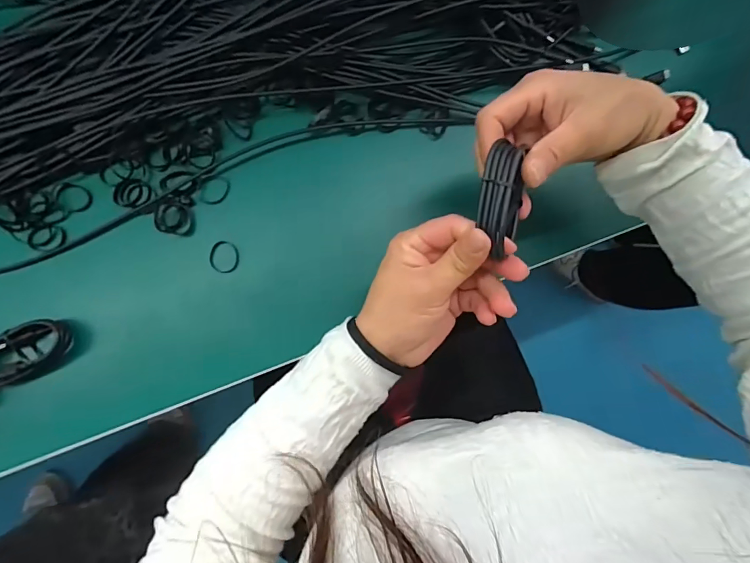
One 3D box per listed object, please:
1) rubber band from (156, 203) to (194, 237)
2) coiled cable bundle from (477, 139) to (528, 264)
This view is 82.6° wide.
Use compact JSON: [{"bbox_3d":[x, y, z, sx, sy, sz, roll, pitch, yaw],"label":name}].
[{"bbox_3d":[-0.178,-0.055,0.378,0.030,0.009,0.027,1,86,-4],"label":"rubber band"},{"bbox_3d":[0.079,-0.050,0.268,0.032,0.030,0.067,3,86,-4],"label":"coiled cable bundle"}]

